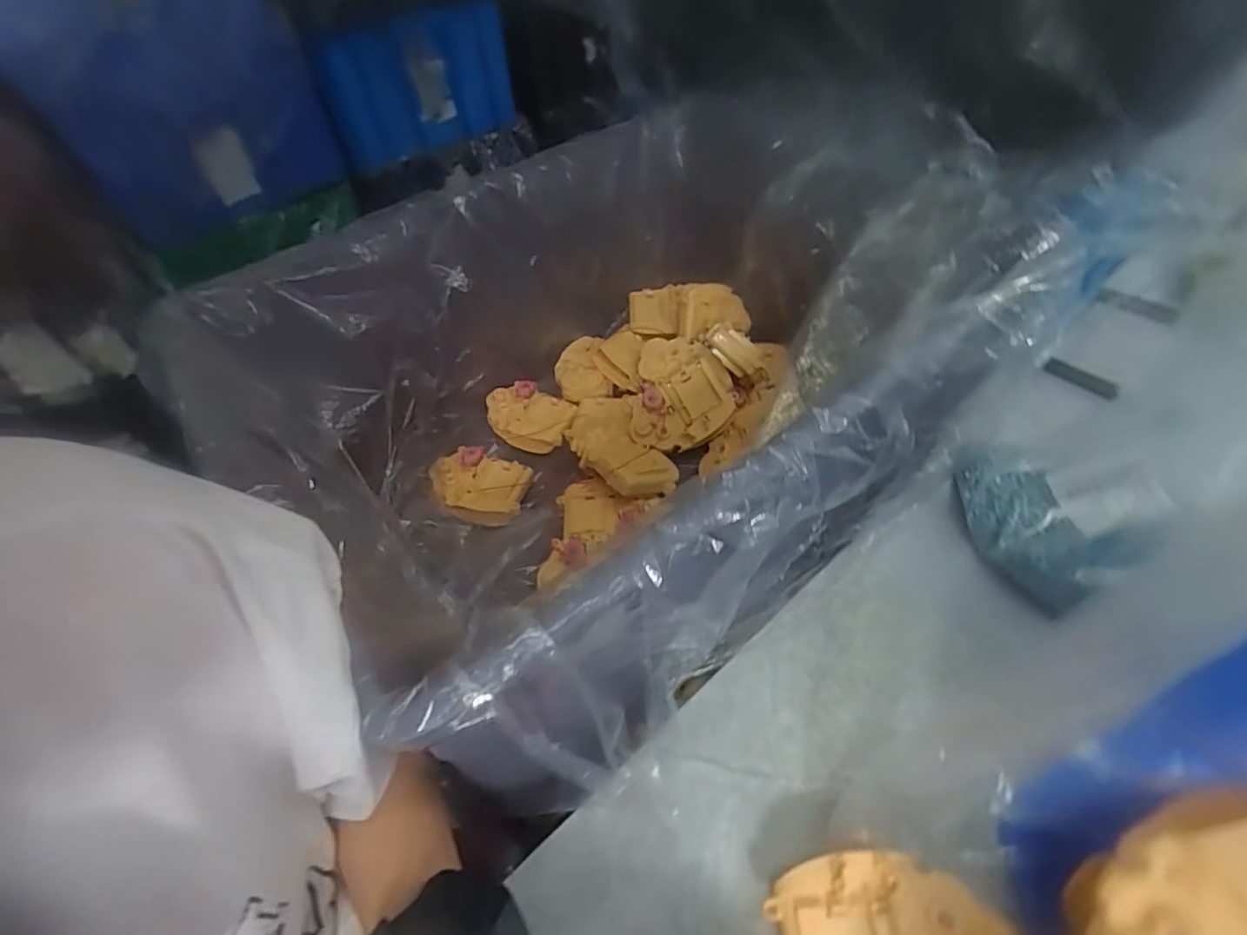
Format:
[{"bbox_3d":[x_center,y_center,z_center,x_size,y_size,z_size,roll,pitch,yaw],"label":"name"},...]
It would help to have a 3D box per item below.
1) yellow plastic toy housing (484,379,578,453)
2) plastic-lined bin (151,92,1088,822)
[{"bbox_3d":[-0.101,-0.054,0.626,0.098,0.024,0.071,21,53,23],"label":"yellow plastic toy housing"},{"bbox_3d":[0.007,-0.086,0.498,0.531,0.236,0.442,-35,53,-24],"label":"plastic-lined bin"}]

